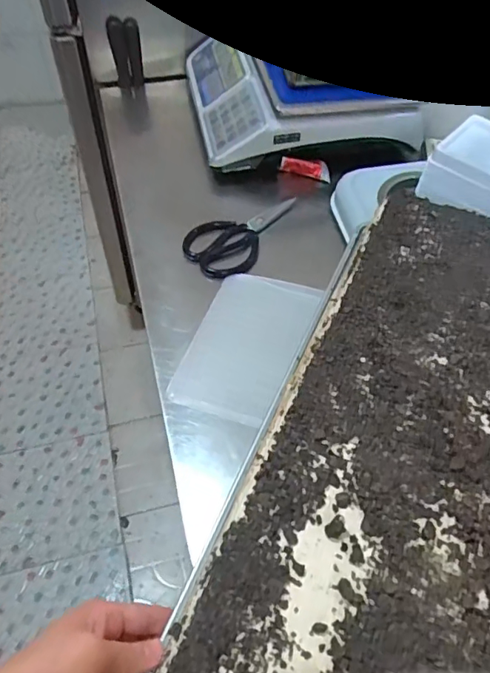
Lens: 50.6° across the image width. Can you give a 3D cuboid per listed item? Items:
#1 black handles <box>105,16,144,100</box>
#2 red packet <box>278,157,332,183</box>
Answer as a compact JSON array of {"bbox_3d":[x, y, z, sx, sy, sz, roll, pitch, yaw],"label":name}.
[{"bbox_3d":[-0.212,-0.505,0.938,0.051,0.121,0.024,-9,54,-10],"label":"black handles"},{"bbox_3d":[0.095,-0.264,0.810,0.085,0.024,0.030,6,51,-21],"label":"red packet"}]

